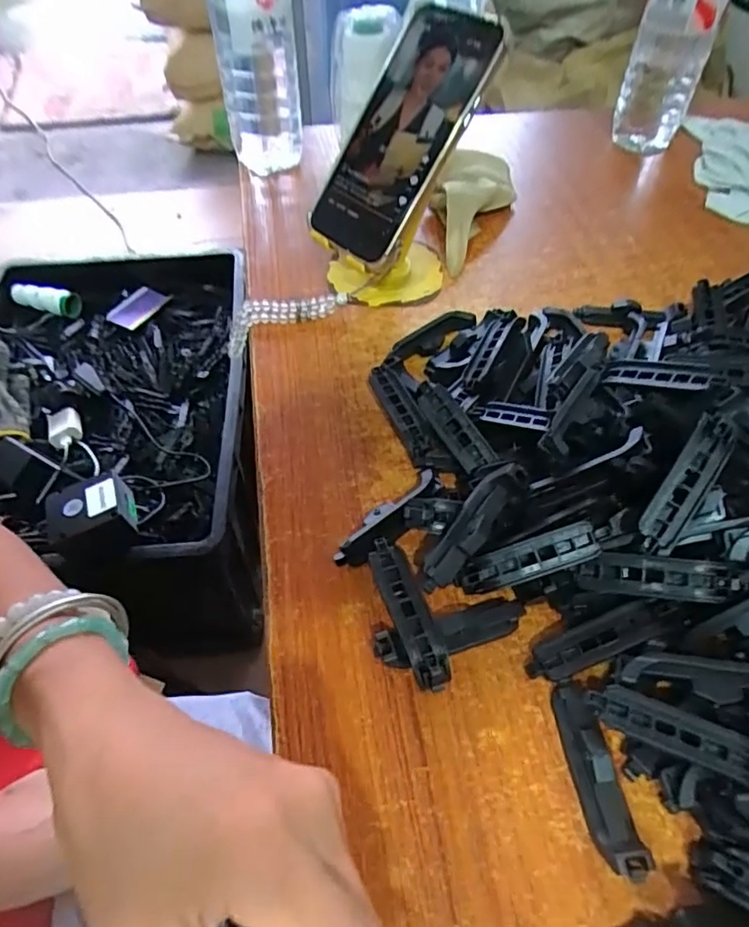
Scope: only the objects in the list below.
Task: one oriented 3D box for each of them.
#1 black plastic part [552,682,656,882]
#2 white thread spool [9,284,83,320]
[{"bbox_3d":[0.092,0.128,0.238,0.017,0.019,0.071,-5,52,-4],"label":"black plastic part"},{"bbox_3d":[-0.543,-0.268,0.951,0.136,0.037,0.032,15,54,11],"label":"white thread spool"}]

